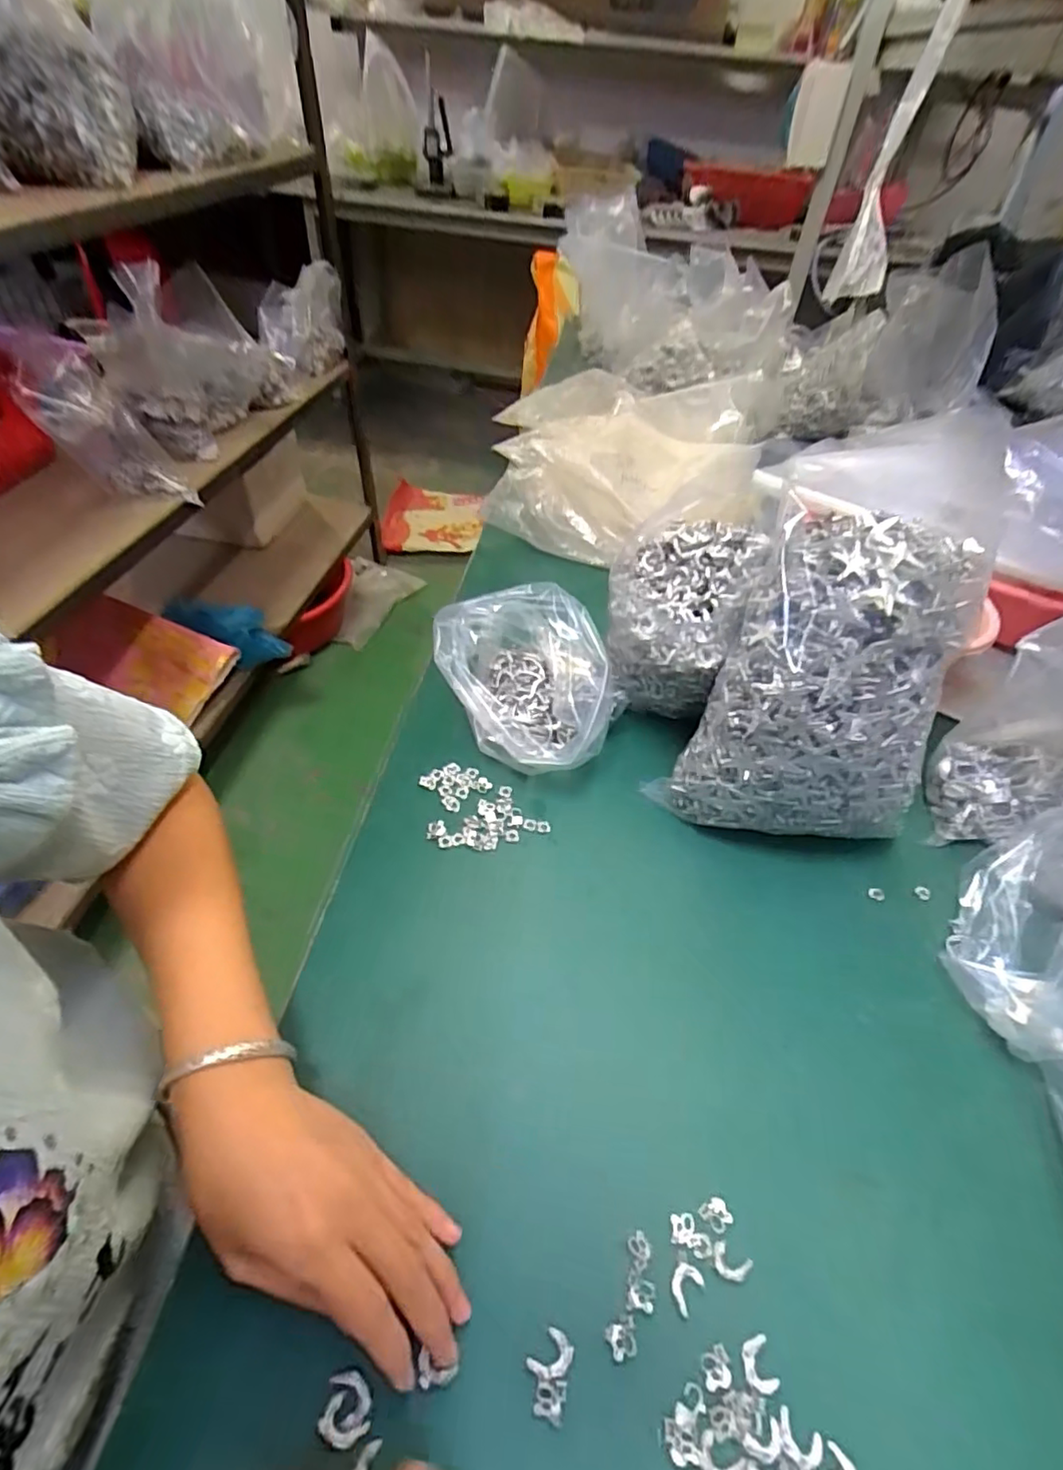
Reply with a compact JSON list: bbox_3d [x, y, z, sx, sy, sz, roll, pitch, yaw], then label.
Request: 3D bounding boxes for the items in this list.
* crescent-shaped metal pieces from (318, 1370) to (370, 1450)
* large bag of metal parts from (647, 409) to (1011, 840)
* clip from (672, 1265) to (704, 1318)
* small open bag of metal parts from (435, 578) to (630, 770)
[{"bbox_3d":[-0.079,0.286,0.258,0.020,0.004,0.021,4,46,-4],"label":"crescent-shaped metal pieces"},{"bbox_3d":[0.211,-0.045,0.418,0.164,0.282,0.152,25,51,18],"label":"large bag of metal parts"},{"bbox_3d":[0.075,0.268,0.296,0.018,0.004,0.013,-32,58,-32],"label":"clip"},{"bbox_3d":[-0.004,-0.044,0.504,0.153,0.111,0.114,26,49,17],"label":"small open bag of metal parts"}]

